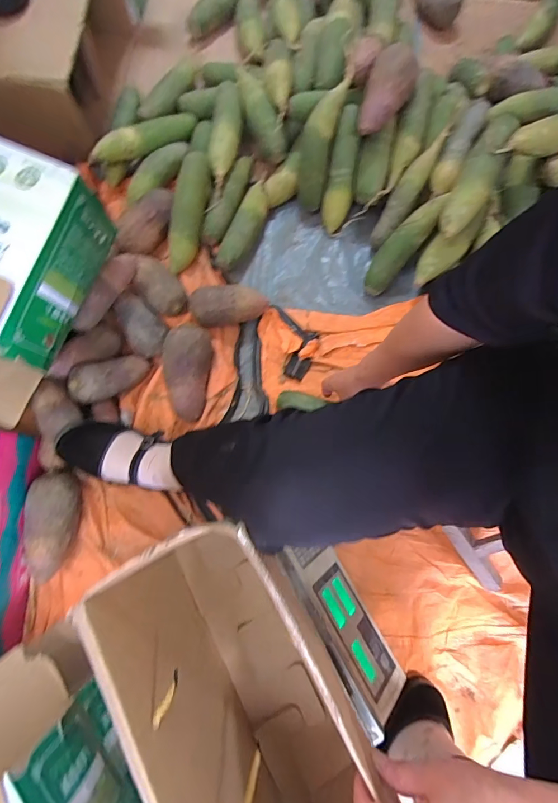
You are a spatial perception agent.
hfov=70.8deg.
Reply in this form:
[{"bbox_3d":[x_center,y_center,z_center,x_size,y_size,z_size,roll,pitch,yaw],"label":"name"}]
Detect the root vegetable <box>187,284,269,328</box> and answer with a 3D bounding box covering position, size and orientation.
[{"bbox_3d":[-0.092,-0.176,0.723,0.135,0.068,0.061,-12,77,-4],"label":"root vegetable"}]

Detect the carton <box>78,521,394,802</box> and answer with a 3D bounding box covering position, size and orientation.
[{"bbox_3d":[-0.013,0.313,0.411,0.148,0.282,0.377,-27,78,-7],"label":"carton"}]

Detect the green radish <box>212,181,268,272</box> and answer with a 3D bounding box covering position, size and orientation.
[{"bbox_3d":[-0.063,-0.347,0.768,0.052,0.050,0.203,22,77,4],"label":"green radish"}]

